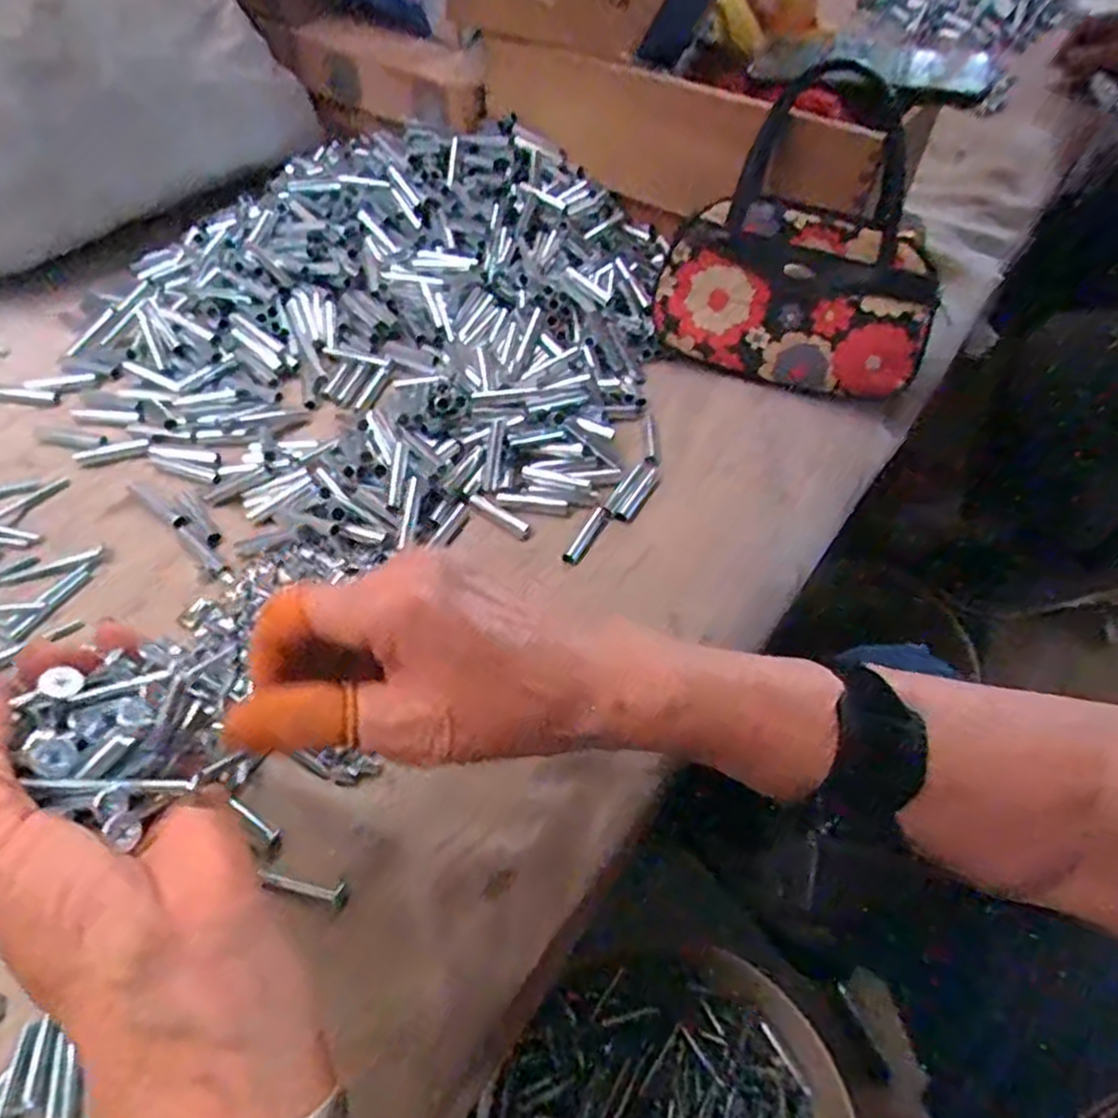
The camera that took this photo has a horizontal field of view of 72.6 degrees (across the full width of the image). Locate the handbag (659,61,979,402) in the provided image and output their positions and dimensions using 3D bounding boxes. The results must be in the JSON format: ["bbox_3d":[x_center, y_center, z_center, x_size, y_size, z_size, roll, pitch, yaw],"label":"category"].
[{"bbox_3d":[0.176,-0.213,0.537,0.179,0.172,0.071,20,25,14],"label":"handbag"}]

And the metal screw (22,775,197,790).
[{"bbox_3d":[-0.145,0.074,0.250,0.047,0.005,0.005,5,48,-15],"label":"metal screw"}]

